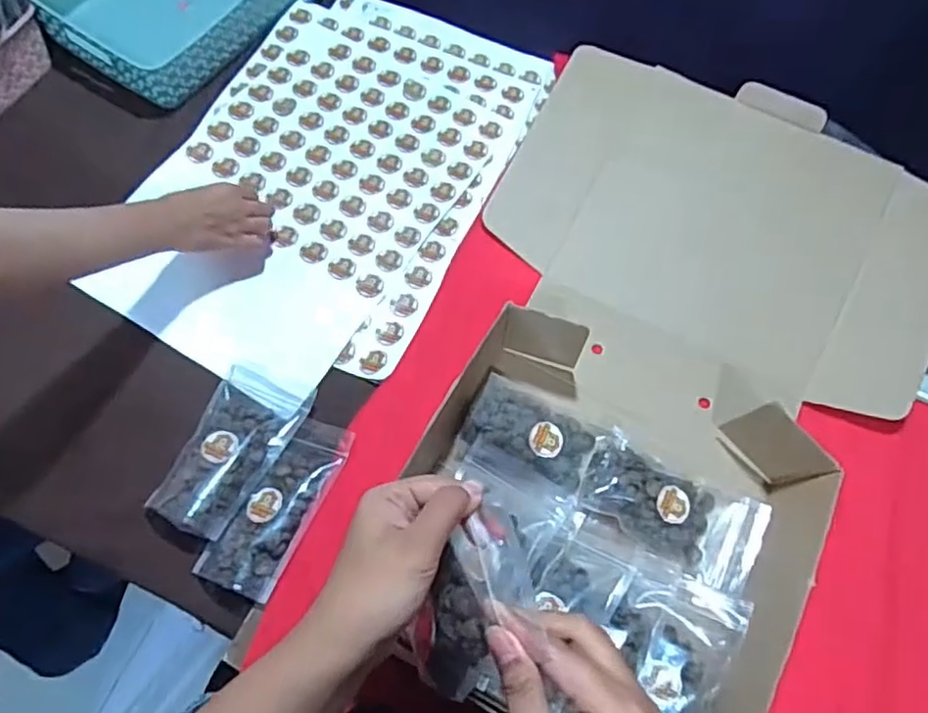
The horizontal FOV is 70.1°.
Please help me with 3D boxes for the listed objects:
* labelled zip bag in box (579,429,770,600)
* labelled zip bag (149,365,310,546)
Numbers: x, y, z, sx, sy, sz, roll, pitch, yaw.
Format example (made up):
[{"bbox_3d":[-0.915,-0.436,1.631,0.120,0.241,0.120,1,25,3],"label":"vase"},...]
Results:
[{"bbox_3d":[0.196,0.144,0.621,0.174,0.045,0.097,24,66,8],"label":"labelled zip bag in box"},{"bbox_3d":[-0.229,0.089,0.646,0.092,0.033,0.161,24,66,8],"label":"labelled zip bag"}]

